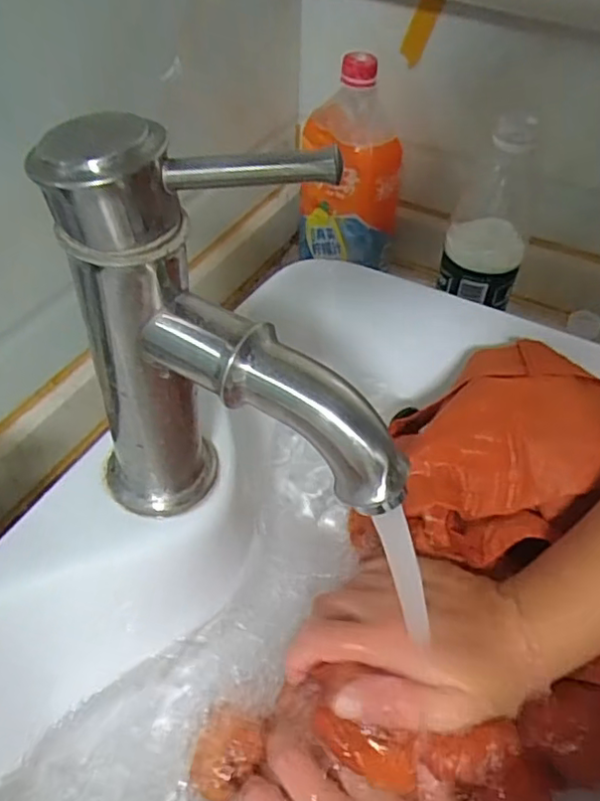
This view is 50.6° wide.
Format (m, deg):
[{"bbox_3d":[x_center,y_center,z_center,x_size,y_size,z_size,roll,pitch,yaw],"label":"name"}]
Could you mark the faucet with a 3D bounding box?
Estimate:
[{"bbox_3d":[-0.022,-0.005,0.258,0.140,0.187,0.040,20,49,15],"label":"faucet"}]

